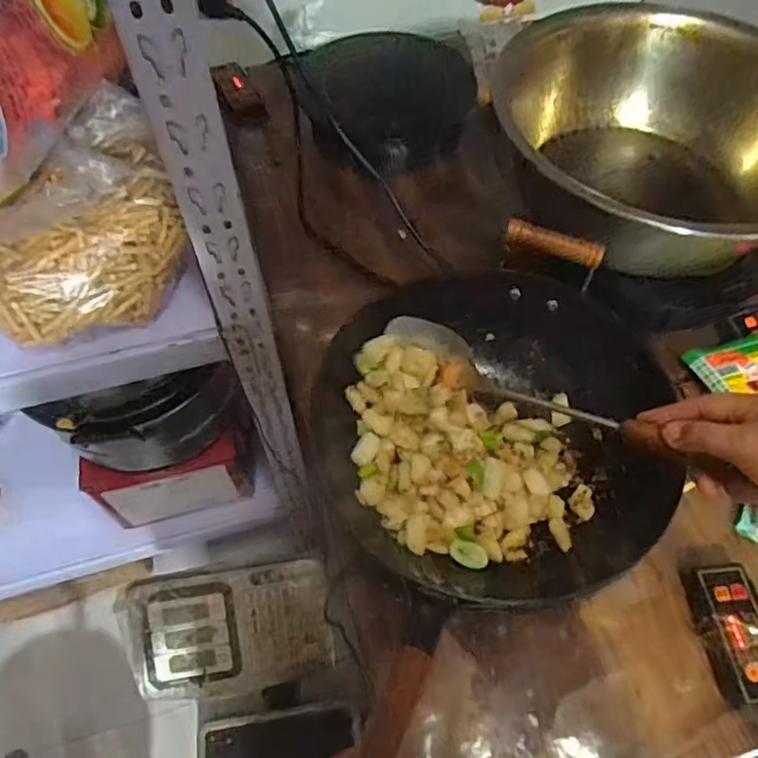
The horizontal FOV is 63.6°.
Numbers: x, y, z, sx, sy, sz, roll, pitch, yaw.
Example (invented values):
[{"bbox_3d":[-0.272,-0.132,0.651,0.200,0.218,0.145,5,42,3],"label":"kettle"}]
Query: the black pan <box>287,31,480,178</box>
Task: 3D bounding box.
[{"bbox_3d":[0.023,-0.451,0.988,0.276,0.051,0.231,-23,93,2],"label":"black pan"}]

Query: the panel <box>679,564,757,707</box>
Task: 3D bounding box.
[{"bbox_3d":[0.348,0.249,0.599,0.062,0.030,0.123,-5,59,-4],"label":"panel"}]

